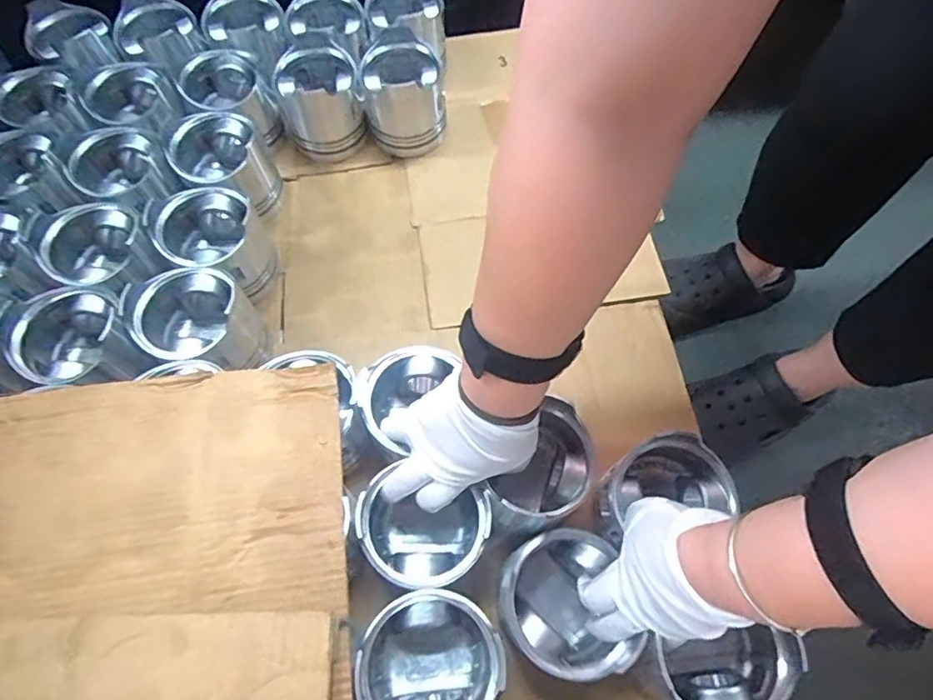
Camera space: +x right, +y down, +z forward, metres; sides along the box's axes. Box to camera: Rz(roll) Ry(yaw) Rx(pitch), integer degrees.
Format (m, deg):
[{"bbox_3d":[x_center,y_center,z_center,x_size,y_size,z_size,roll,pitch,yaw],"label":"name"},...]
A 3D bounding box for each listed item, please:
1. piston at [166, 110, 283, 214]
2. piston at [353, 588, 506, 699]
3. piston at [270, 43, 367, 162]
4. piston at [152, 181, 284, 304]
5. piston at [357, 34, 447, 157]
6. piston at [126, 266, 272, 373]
[{"bbox_3d":[-0.282,-0.213,0.646,0.101,0.088,0.109,-36,70,-15],"label":"piston"},{"bbox_3d":[-0.026,0.237,0.418,0.098,0.073,0.090,0,66,0],"label":"piston"},{"bbox_3d":[-0.186,-0.315,0.694,0.097,0.091,0.108,-21,67,-9],"label":"piston"},{"bbox_3d":[-0.275,-0.114,0.600,0.102,0.096,0.109,-25,68,-11],"label":"piston"},{"bbox_3d":[-0.083,-0.324,0.697,0.095,0.099,0.109,-18,67,-8],"label":"piston"},{"bbox_3d":[-0.266,-0.021,0.551,0.100,0.093,0.101,0,66,0],"label":"piston"}]

